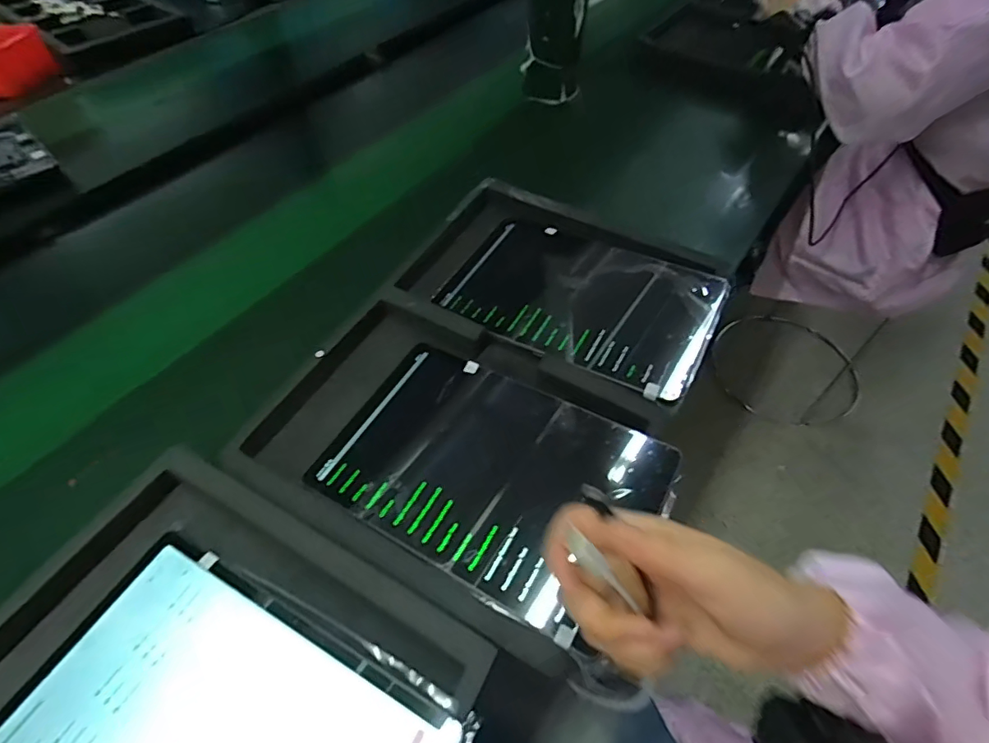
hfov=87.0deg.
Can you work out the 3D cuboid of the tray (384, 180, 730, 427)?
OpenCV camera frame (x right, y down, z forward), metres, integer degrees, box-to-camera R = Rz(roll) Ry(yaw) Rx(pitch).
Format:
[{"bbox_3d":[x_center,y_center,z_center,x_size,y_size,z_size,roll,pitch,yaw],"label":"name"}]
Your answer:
[{"bbox_3d":[0.066,-0.084,0.529,0.293,0.030,0.217,24,57,17],"label":"tray"}]

